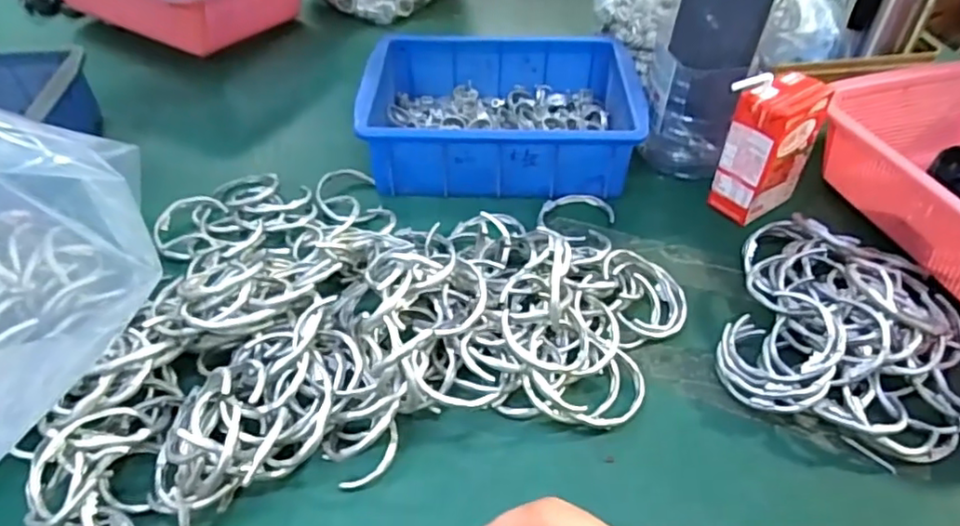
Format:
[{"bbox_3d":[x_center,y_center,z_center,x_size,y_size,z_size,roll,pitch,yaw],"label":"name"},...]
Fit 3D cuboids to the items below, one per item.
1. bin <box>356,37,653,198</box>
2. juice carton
[{"bbox_3d":[0.019,-0.142,0.572,0.238,0.069,0.171,3,45,2],"label":"bin"},{"bbox_3d":[0.234,-0.093,0.499,0.072,0.112,0.043,-24,50,-23],"label":"juice carton"}]

